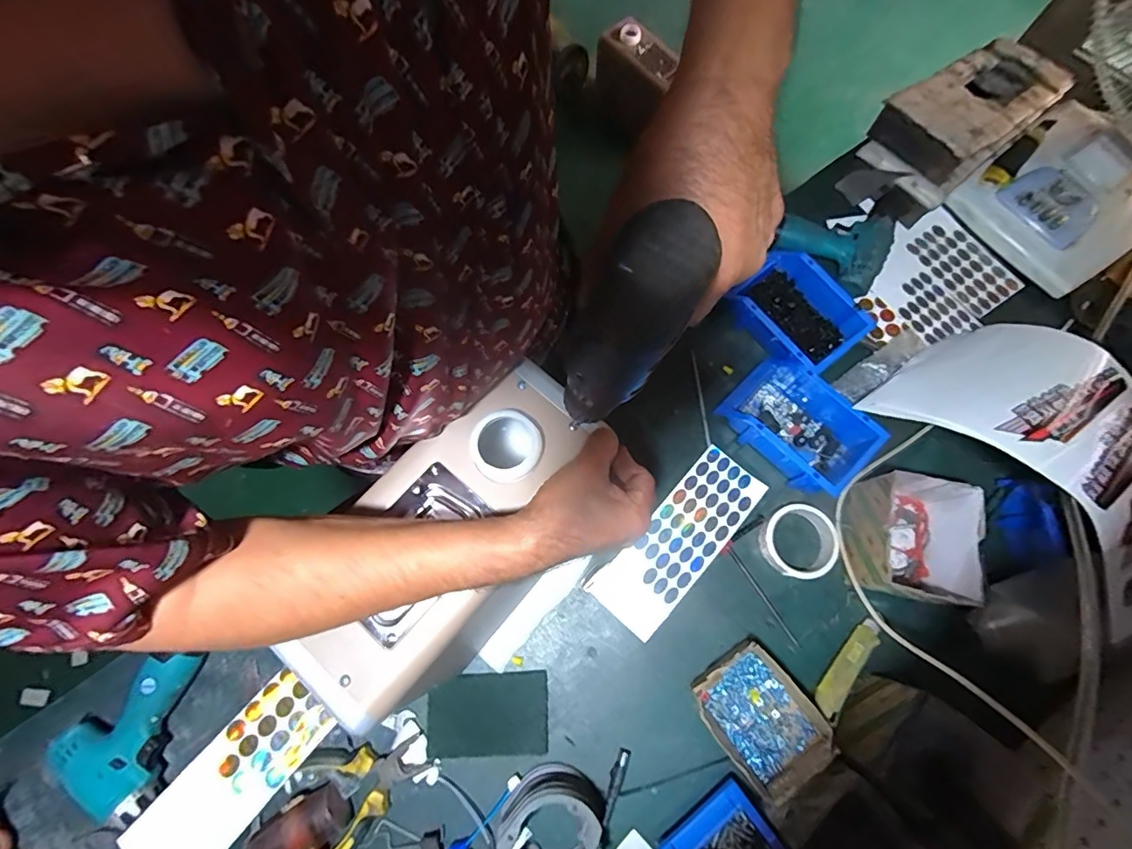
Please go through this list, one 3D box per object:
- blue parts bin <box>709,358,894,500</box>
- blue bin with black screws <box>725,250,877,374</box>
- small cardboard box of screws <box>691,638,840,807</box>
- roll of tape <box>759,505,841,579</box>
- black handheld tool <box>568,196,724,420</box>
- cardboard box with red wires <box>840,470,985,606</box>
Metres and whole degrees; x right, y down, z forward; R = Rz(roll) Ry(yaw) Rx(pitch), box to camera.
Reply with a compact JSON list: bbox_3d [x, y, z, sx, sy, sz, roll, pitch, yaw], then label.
[{"bbox_3d":[0.314,0.004,0.672,0.115,0.074,0.191,-42,79,-11],"label":"blue parts bin"},{"bbox_3d":[0.321,-0.156,0.713,0.115,0.080,0.179,-38,78,-10],"label":"blue bin with black screws"},{"bbox_3d":[0.223,0.340,0.579,0.108,0.060,0.140,-38,78,-10],"label":"small cardboard box of screws"},{"bbox_3d":[0.306,0.153,0.646,0.091,0.033,0.090,0,74,0],"label":"roll of tape"},{"bbox_3d":[0.031,-0.049,0.281,0.038,0.147,0.050,-33,76,-29],"label":"black handheld tool"},{"bbox_3d":[0.427,0.143,0.619,0.117,0.093,0.144,7,75,2],"label":"cardboard box with red wires"}]

